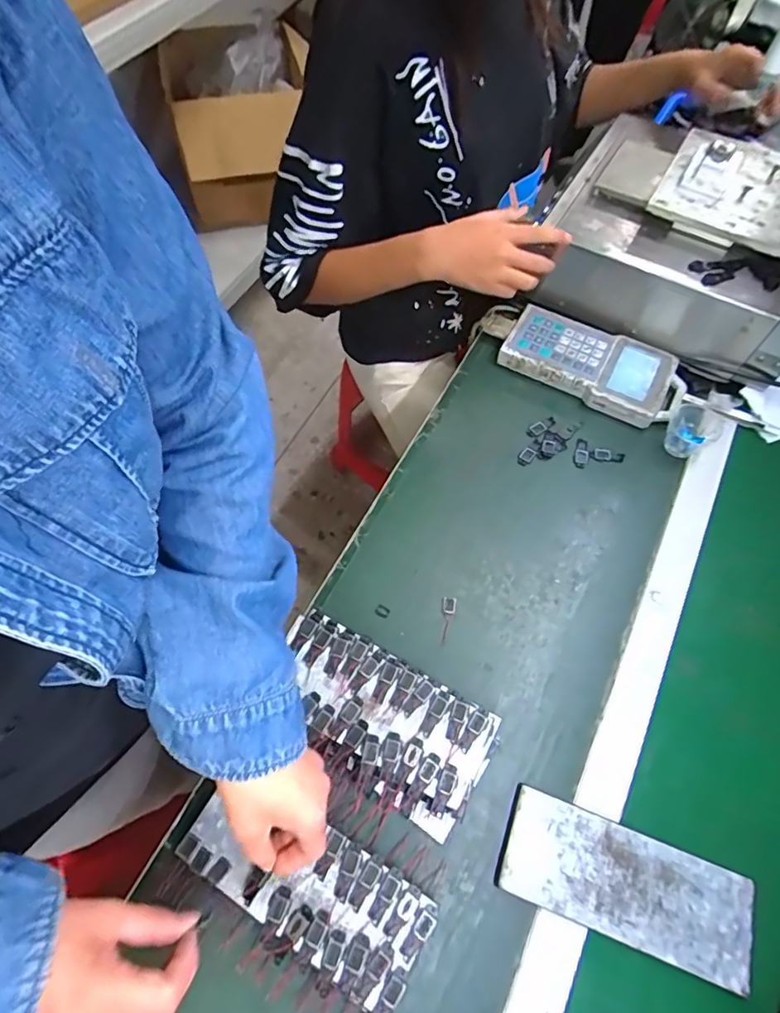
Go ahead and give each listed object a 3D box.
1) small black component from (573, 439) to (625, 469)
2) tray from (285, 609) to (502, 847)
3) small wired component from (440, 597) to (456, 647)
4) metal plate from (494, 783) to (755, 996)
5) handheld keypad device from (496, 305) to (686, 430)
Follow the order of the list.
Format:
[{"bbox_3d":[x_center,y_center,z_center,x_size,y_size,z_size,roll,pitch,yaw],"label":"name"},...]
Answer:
[{"bbox_3d":[0.250,-0.058,0.636,0.057,0.007,0.034,15,63,6],"label":"small black component"},{"bbox_3d":[-0.013,0.191,0.483,0.201,0.041,0.106,28,66,12],"label":"tray"},{"bbox_3d":[0.060,0.117,0.545,0.014,0.004,0.050,6,63,1],"label":"small wired component"},{"bbox_3d":[0.195,0.314,0.443,0.202,0.012,0.080,20,64,8],"label":"metal plate"},{"bbox_3d":[0.259,-0.182,0.679,0.223,0.031,0.108,30,66,13],"label":"handheld keypad device"}]

